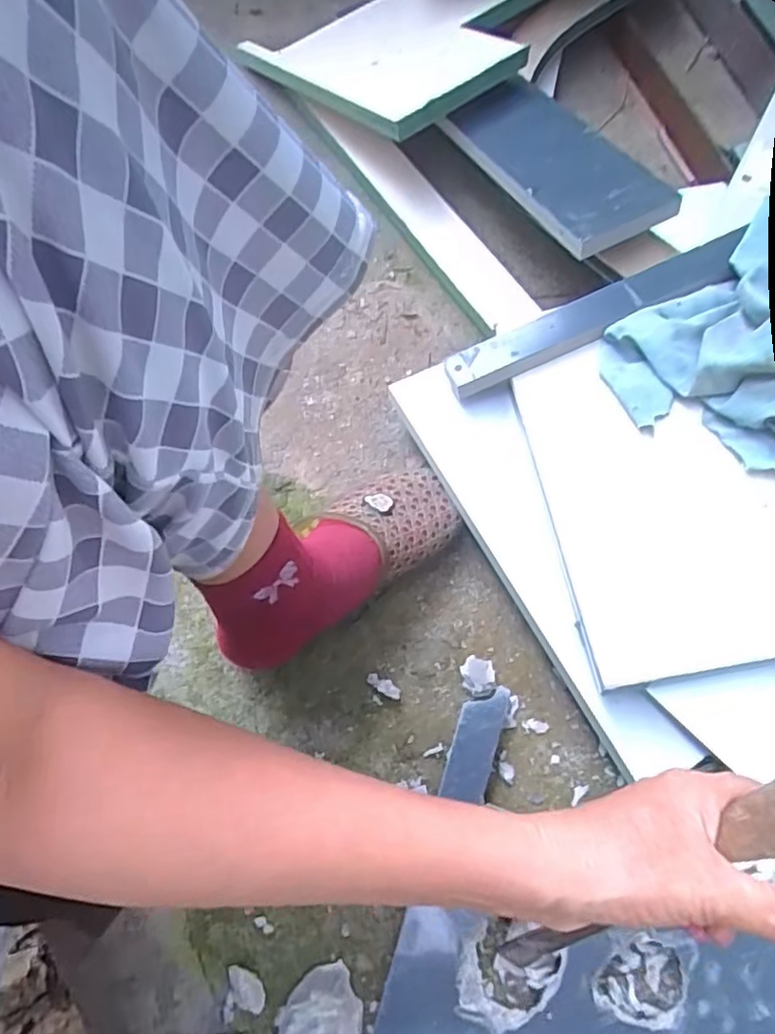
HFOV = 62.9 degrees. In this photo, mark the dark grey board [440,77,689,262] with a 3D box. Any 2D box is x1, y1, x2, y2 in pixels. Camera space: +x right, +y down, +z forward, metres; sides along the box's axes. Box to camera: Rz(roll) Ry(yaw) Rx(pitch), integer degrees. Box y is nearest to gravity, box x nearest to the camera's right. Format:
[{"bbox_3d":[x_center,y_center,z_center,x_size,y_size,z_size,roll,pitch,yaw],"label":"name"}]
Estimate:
[{"bbox_3d":[0.152,-0.321,0.573,0.126,0.019,0.224,-28,62,-13],"label":"dark grey board"}]

